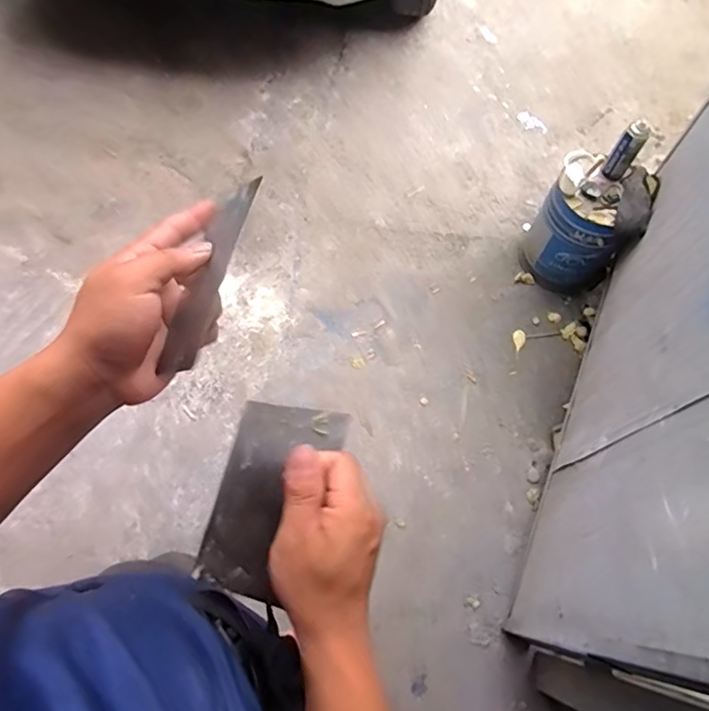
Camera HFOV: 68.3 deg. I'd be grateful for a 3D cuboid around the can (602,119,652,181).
[{"bbox_3d":[0.763,-0.574,1.468,0.062,0.167,0.057,1,68,-2],"label":"can"}]

